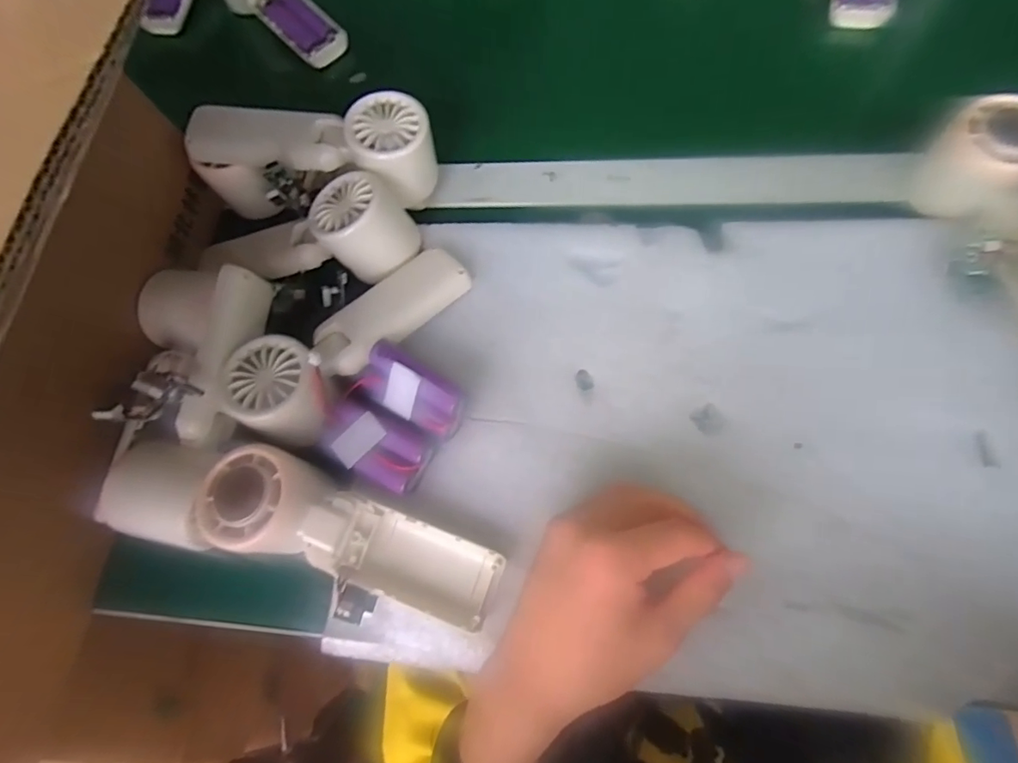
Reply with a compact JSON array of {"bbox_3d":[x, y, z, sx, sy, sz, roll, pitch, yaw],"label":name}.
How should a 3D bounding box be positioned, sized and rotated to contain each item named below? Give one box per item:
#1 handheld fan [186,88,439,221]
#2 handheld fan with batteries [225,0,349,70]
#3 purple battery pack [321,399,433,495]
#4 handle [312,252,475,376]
[{"bbox_3d":[-0.137,-0.153,0.351,0.169,0.057,0.060,-2,71,8],"label":"handheld fan"},{"bbox_3d":[-0.211,-0.348,0.463,0.052,0.046,0.160,-43,85,-15],"label":"handheld fan with batteries"},{"bbox_3d":[-0.079,0.040,0.299,0.061,0.017,0.032,25,76,16],"label":"purple battery pack"},{"bbox_3d":[-0.076,-0.046,0.325,0.108,0.018,0.035,-41,71,-7],"label":"handle"}]

